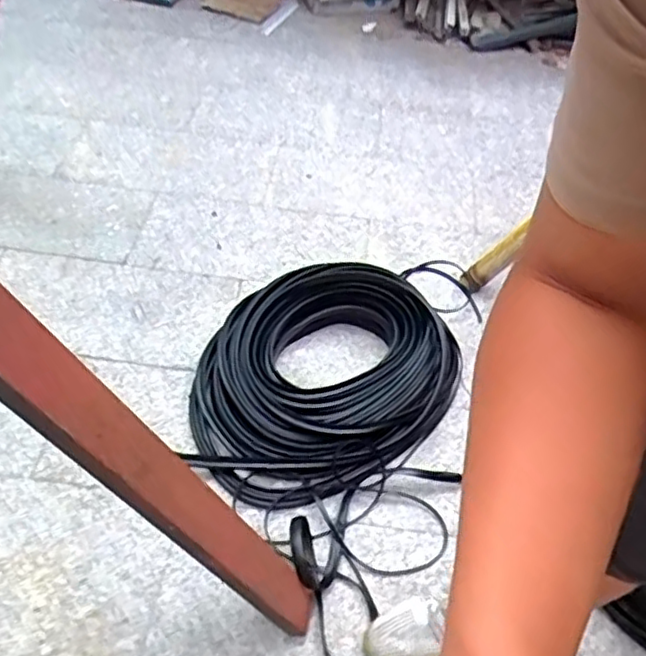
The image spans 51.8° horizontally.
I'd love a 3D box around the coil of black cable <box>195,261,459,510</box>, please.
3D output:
[{"bbox_3d":[-0.007,0.081,1.423,0.596,0.156,0.497,-23,55,-23],"label":"coil of black cable"}]

